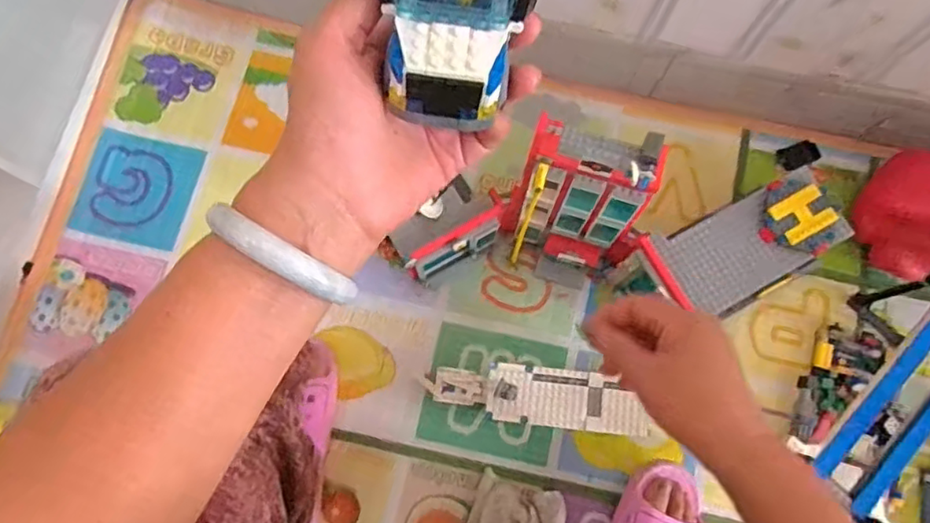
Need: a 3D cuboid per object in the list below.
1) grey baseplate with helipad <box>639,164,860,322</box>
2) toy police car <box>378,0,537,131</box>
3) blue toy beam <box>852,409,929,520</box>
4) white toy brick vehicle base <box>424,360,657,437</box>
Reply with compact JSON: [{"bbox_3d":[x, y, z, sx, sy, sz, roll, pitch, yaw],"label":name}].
[{"bbox_3d":[0.321,-0.023,0.696,0.199,0.023,0.108,-31,71,2],"label":"grey baseplate with helipad"},{"bbox_3d":[-0.001,-0.107,0.261,0.054,0.046,0.082,11,80,3],"label":"toy police car"},{"bbox_3d":[0.456,0.148,0.600,0.021,0.024,0.247,41,80,9],"label":"blue toy beam"},{"bbox_3d":[0.082,0.156,0.727,0.243,0.082,0.070,6,76,2],"label":"white toy brick vehicle base"}]

